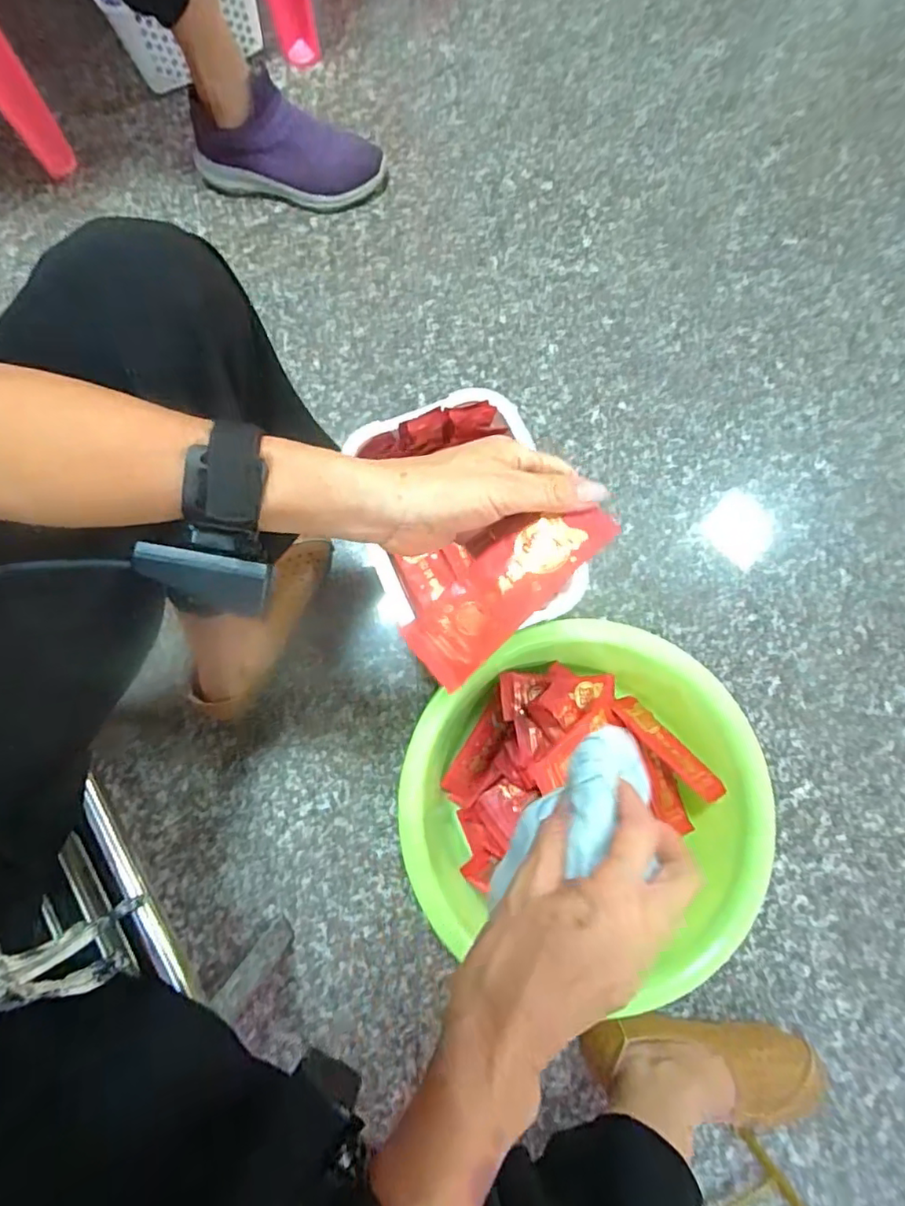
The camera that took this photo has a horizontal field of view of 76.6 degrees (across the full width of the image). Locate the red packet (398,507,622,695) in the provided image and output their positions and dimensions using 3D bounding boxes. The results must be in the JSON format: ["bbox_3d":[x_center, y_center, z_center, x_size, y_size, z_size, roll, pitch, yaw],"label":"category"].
[{"bbox_3d":[0.032,-0.010,0.328,0.132,0.006,0.048,-42,81,5],"label":"red packet"}]

